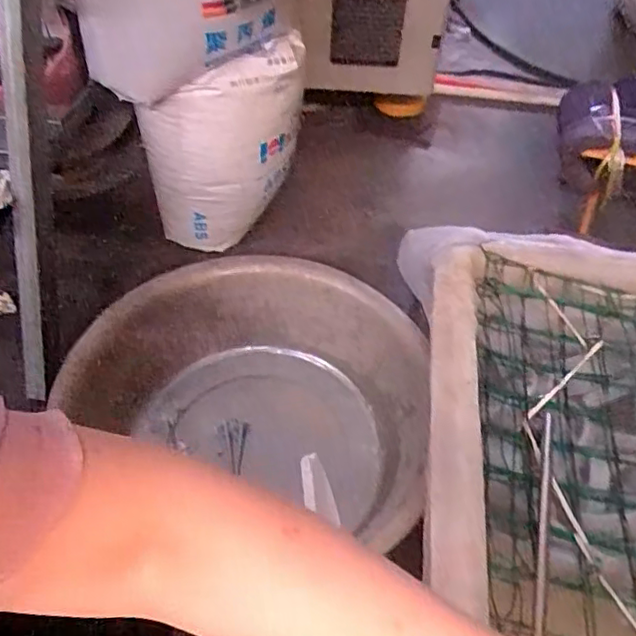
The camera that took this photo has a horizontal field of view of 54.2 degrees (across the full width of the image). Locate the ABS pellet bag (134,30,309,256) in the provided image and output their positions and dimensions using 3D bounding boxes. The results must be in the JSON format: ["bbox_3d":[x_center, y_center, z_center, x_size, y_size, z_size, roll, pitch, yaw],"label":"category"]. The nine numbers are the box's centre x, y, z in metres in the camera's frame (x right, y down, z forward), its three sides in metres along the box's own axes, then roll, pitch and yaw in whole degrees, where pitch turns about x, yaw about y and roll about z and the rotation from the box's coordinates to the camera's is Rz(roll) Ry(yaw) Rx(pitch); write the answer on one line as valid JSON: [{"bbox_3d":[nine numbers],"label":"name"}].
[{"bbox_3d":[-0.194,-0.359,1.273,0.319,0.382,0.227,-3,50,-5],"label":"ABS pellet bag"}]

